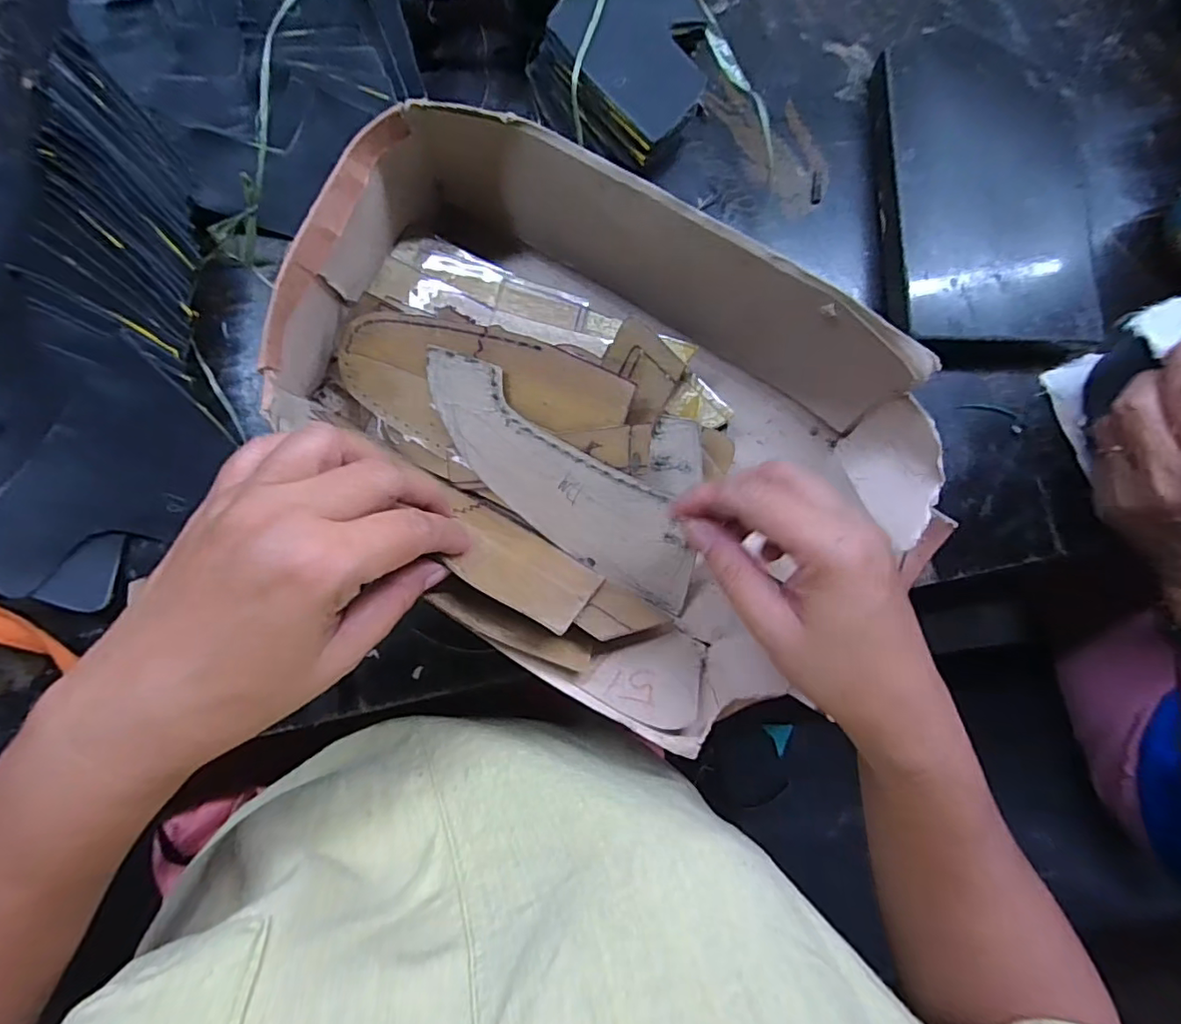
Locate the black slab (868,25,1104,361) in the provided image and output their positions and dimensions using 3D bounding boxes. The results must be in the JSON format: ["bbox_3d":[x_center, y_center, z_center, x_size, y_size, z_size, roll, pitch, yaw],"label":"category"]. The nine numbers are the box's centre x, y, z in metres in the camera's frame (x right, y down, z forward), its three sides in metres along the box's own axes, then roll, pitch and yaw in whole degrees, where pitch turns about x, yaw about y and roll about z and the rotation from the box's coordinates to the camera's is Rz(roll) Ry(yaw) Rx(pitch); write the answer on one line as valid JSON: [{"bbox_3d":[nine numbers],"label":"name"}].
[{"bbox_3d":[0.263,-0.208,0.376,0.145,0.024,0.218,-1,85,-4],"label":"black slab"}]

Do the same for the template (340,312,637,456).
[{"bbox_3d":[-0.058,-0.063,0.306,0.155,0.006,0.068,11,119,9],"label":"template"}]

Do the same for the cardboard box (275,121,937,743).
[{"bbox_3d":[0.000,-0.045,0.306,0.317,0.098,0.222,38,83,0],"label":"cardboard box"}]

